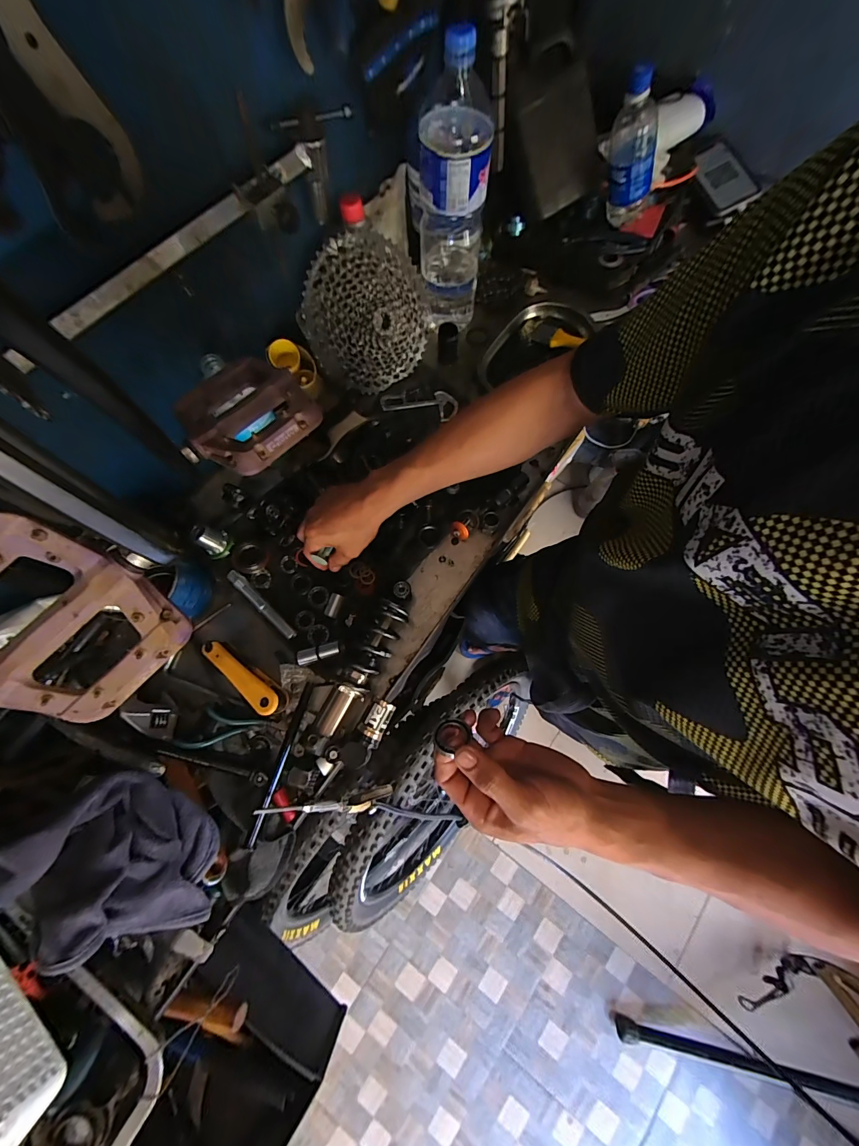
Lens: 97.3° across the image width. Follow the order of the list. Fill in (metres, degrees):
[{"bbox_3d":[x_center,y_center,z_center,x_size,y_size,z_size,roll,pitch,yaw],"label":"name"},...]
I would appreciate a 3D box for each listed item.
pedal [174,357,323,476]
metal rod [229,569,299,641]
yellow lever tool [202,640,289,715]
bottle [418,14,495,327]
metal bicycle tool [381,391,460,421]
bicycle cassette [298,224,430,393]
[{"bbox_3d":[-0.155,-0.131,0.311,0.107,0.027,0.103,42,79,11],"label":"pedal"},{"bbox_3d":[-0.233,0.043,0.528,0.128,0.015,0.017,41,79,11],"label":"metal rod"},{"bbox_3d":[-0.238,0.131,0.488,0.130,0.042,0.027,36,78,10],"label":"yellow lever tool"},{"bbox_3d":[0.030,-0.509,0.532,0.099,0.294,0.107,2,75,2],"label":"bottle"},{"bbox_3d":[-0.017,-0.275,0.623,0.125,0.004,0.052,-3,74,0],"label":"metal bicycle tool"},{"bbox_3d":[-0.082,-0.375,0.557,0.197,0.192,0.054,-39,44,-10],"label":"bicycle cassette"}]

